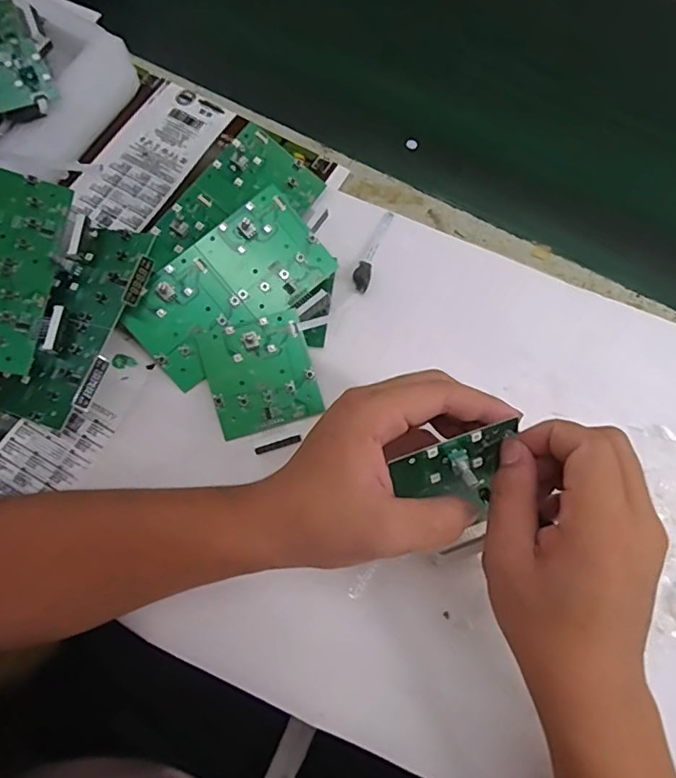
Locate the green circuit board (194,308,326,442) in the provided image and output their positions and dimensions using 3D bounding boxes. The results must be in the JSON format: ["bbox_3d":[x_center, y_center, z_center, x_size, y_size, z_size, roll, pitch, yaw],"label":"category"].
[{"bbox_3d":[-0.056,-0.011,0.388,0.076,0.010,0.077,-17,90,-7],"label":"green circuit board"}]

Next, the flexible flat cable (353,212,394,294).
[{"bbox_3d":[0.029,-0.115,0.434,0.014,0.006,0.081,18,71,4],"label":"flexible flat cable"}]

